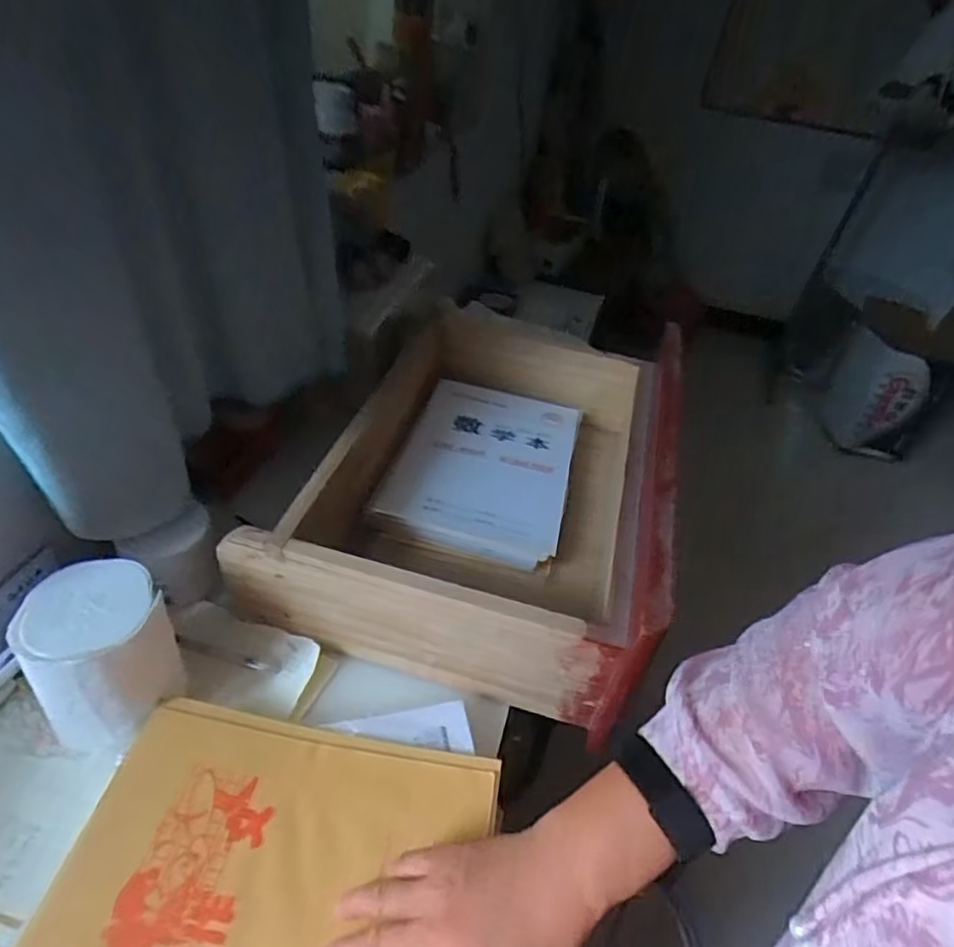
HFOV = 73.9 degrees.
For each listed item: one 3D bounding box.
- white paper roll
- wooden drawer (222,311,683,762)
[{"bbox_3d":[-0.273,0.136,0.466,0.090,0.113,0.091,5,40,-4],"label":"white paper roll"},{"bbox_3d":[0.008,0.005,0.682,0.322,0.130,0.443,15,40,8],"label":"wooden drawer"}]

